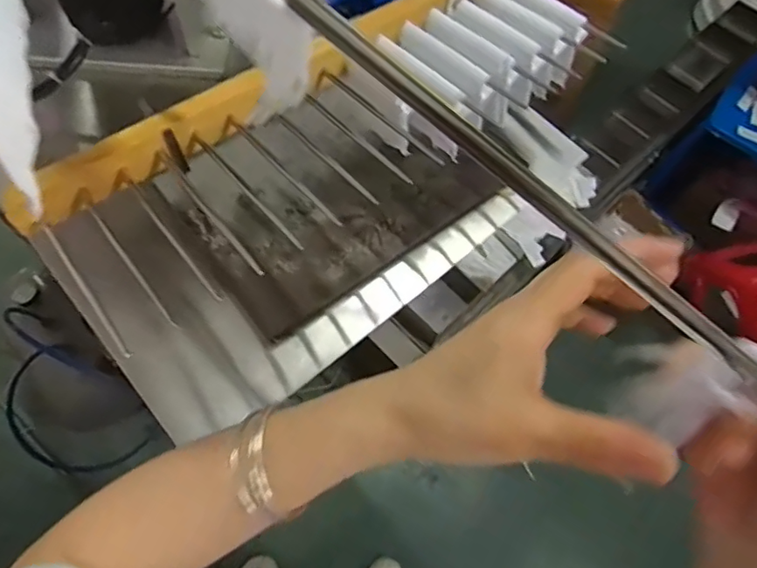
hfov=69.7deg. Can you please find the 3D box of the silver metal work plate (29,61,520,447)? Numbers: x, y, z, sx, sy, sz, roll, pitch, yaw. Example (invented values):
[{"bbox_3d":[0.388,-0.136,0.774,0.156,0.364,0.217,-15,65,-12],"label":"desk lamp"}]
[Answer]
[{"bbox_3d":[-0.075,-0.059,0.498,0.333,0.029,0.248,-37,71,-18],"label":"silver metal work plate"}]

